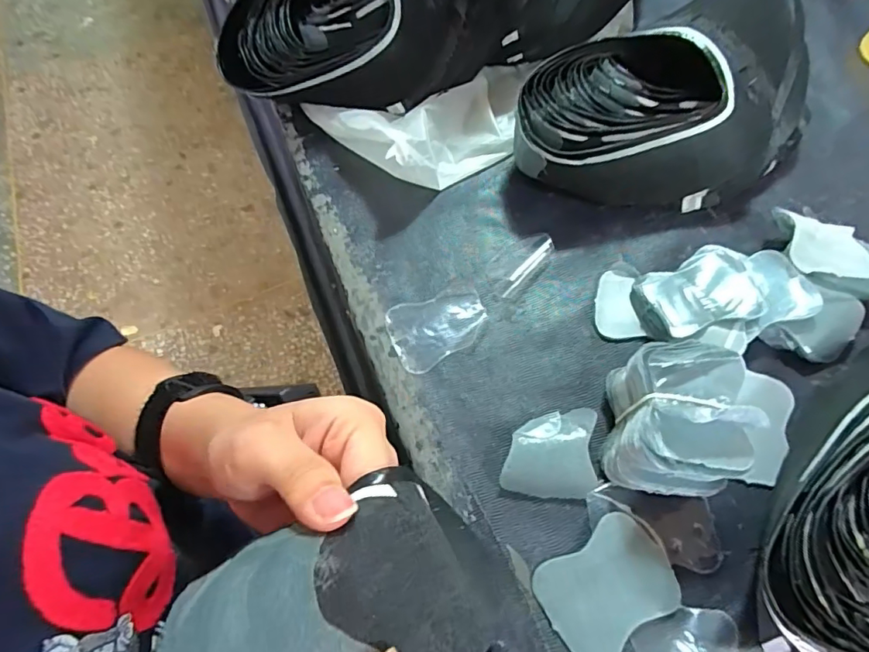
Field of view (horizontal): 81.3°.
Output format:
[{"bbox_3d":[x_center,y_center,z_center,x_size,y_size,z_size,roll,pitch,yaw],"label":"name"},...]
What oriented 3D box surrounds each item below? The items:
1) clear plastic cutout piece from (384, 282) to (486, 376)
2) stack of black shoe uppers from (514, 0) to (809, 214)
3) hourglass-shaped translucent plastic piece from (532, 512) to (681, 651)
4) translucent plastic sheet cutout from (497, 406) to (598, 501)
[{"bbox_3d":[0.004,0.000,0.384,0.074,0.004,0.057,-19,62,-10],"label":"clear plastic cutout piece"},{"bbox_3d":[0.194,-0.176,0.422,0.255,0.096,0.152,-26,63,-13],"label":"stack of black shoe uppers"},{"bbox_3d":[0.102,0.153,0.297,0.076,0.009,0.058,-31,65,-16],"label":"hourglass-shaped translucent plastic piece"},{"bbox_3d":[0.075,0.082,0.332,0.060,0.017,0.055,3,61,2],"label":"translucent plastic sheet cutout"}]

